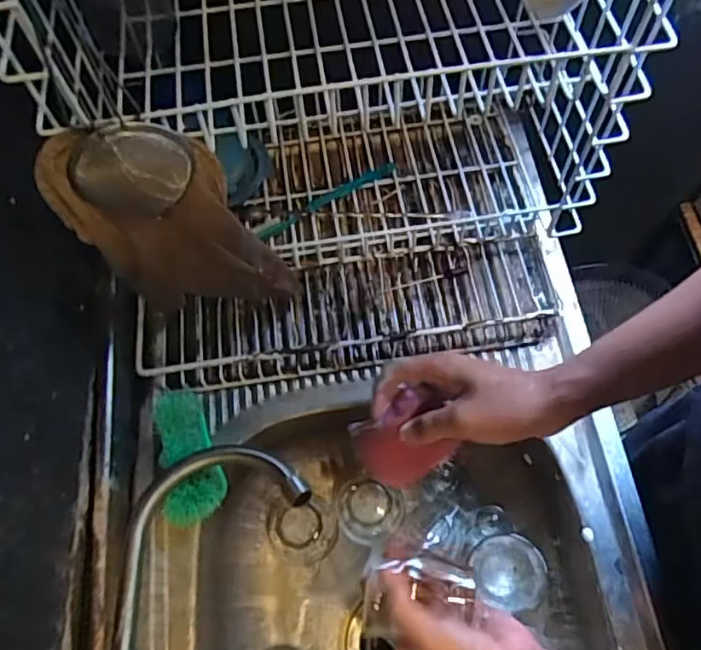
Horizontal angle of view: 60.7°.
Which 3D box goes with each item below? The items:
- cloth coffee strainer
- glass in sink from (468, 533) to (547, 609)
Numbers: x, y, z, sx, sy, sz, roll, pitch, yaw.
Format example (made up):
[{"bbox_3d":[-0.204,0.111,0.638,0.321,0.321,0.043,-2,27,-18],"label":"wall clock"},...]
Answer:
[{"bbox_3d":[-0.144,-0.076,0.543,0.118,0.281,0.071,-6,64,24],"label":"cloth coffee strainer"},{"bbox_3d":[0.166,0.262,0.637,0.066,0.075,0.065,-1,66,2],"label":"glass in sink"}]

